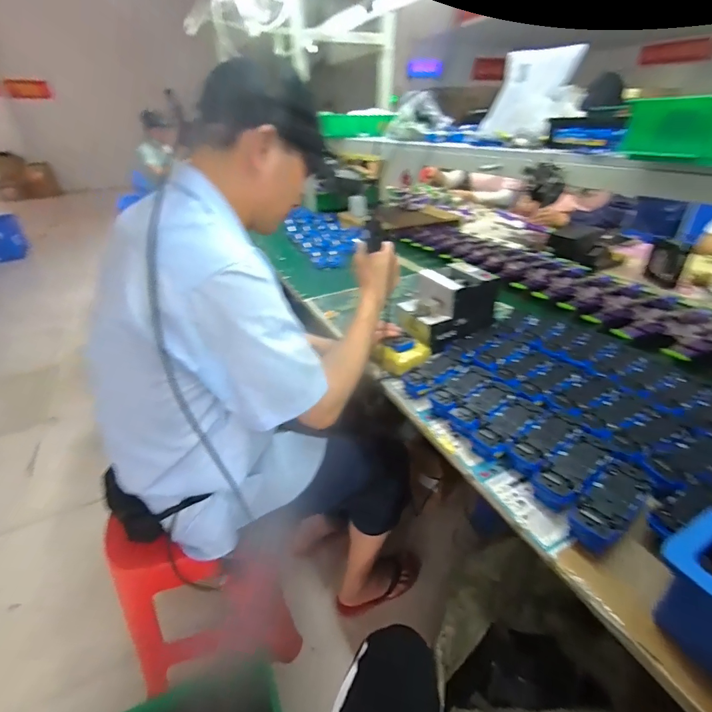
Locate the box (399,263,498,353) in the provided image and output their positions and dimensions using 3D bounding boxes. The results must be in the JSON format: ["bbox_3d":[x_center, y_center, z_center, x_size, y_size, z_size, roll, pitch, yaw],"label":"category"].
[{"bbox_3d":[0.197,-0.116,0.850,0.185,0.125,0.145,-15,35,-23],"label":"box"}]

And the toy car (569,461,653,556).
[{"bbox_3d":[0.319,0.184,0.480,0.130,0.028,0.054,-34,44,-24],"label":"toy car"}]

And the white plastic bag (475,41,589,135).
[{"bbox_3d":[0.409,-0.597,0.872,0.199,0.156,0.092,7,32,11],"label":"white plastic bag"}]

